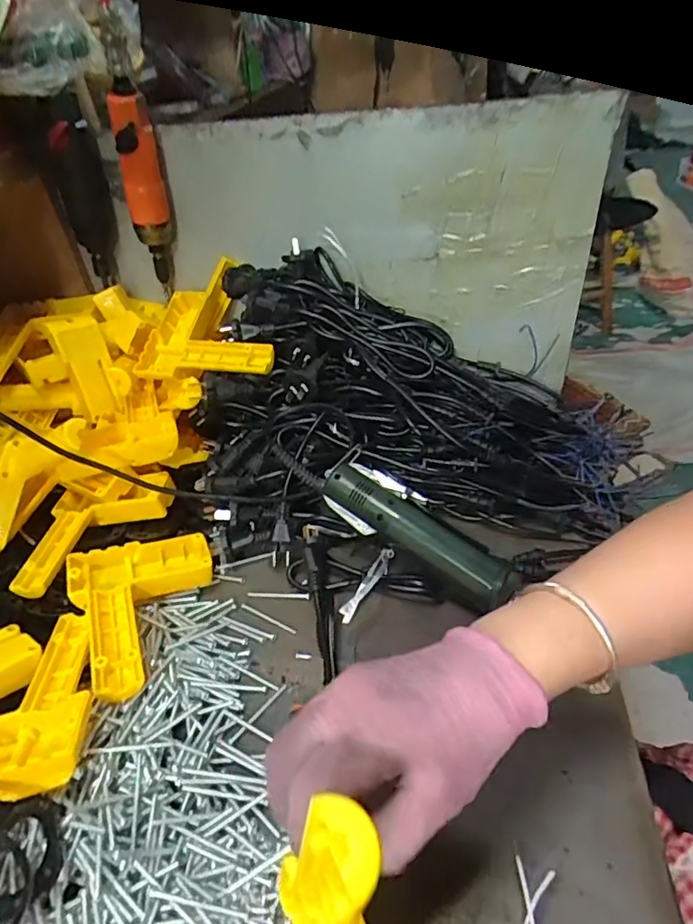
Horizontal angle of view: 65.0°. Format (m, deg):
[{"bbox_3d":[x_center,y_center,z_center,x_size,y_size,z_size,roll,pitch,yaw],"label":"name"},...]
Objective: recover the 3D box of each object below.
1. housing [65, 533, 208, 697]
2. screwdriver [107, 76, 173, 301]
[{"bbox_3d":[-0.161,0.123,0.444,0.112,0.043,0.153,-17,41,-13],"label":"housing"},{"bbox_3d":[-0.211,-0.279,0.582,0.045,0.199,0.046,-17,40,-14],"label":"screwdriver"}]

